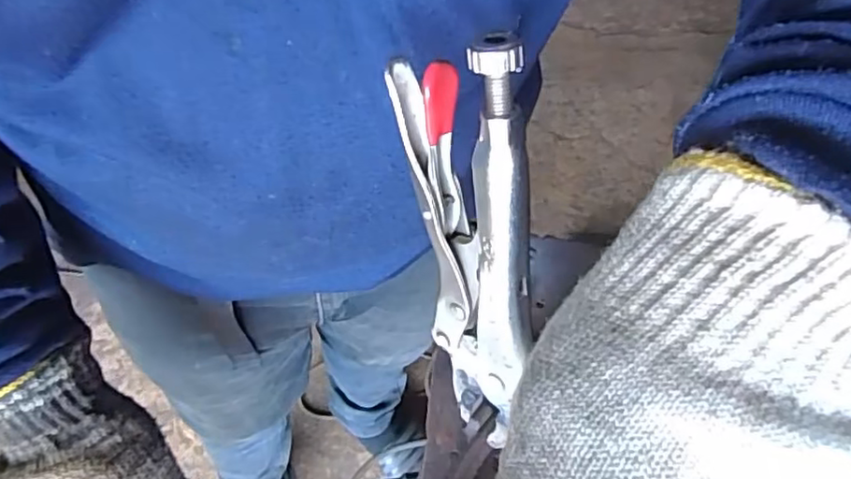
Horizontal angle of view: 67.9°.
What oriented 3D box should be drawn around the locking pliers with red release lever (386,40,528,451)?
[{"bbox_3d":[0.016,0.013,0.232,0.051,0.180,0.011,26,47,35],"label":"locking pliers with red release lever"}]

